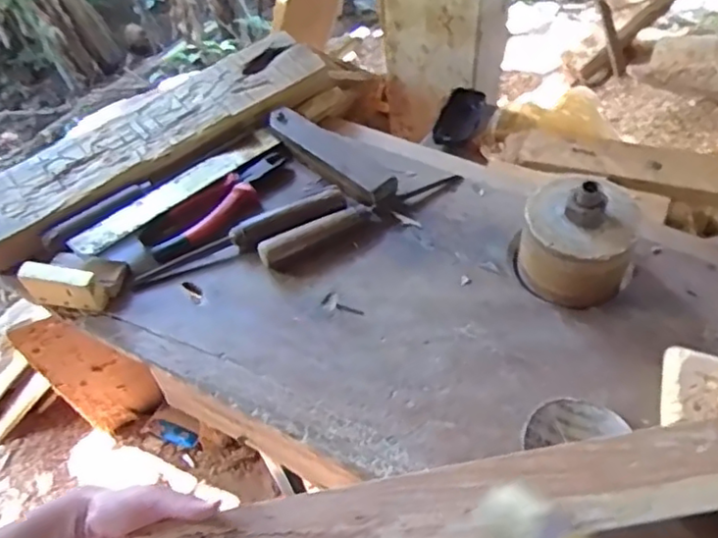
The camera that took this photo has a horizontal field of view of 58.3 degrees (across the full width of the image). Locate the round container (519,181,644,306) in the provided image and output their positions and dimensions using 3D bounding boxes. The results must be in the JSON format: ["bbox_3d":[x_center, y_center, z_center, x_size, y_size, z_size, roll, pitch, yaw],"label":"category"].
[{"bbox_3d":[0.205,-0.031,0.600,0.101,0.101,0.093,-2,54,3],"label":"round container"}]

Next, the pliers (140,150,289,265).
[{"bbox_3d":[-0.155,-0.072,0.729,0.185,0.016,0.060,-35,58,-19],"label":"pliers"}]

